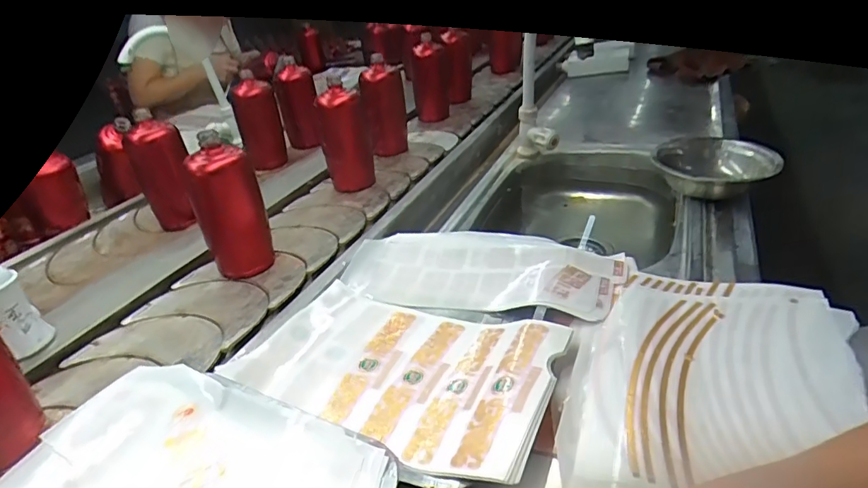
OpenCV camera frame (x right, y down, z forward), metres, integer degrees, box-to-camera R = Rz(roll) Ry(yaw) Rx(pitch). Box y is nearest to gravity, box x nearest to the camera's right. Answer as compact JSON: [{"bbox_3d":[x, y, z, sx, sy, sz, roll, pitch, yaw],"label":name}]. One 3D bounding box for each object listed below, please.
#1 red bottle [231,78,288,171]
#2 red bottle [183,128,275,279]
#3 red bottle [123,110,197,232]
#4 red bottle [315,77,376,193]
[{"bbox_3d":[-0.370,-0.257,1.073,0.068,0.178,0.084,-24,34,-26],"label":"red bottle"},{"bbox_3d":[-0.269,-0.046,0.668,0.060,0.183,0.060,9,34,25],"label":"red bottle"},{"bbox_3d":[-0.442,-0.120,0.830,0.074,0.180,0.059,-24,34,-26],"label":"red bottle"},{"bbox_3d":[-0.152,-0.187,0.895,0.072,0.183,0.073,-21,33,-22],"label":"red bottle"}]

